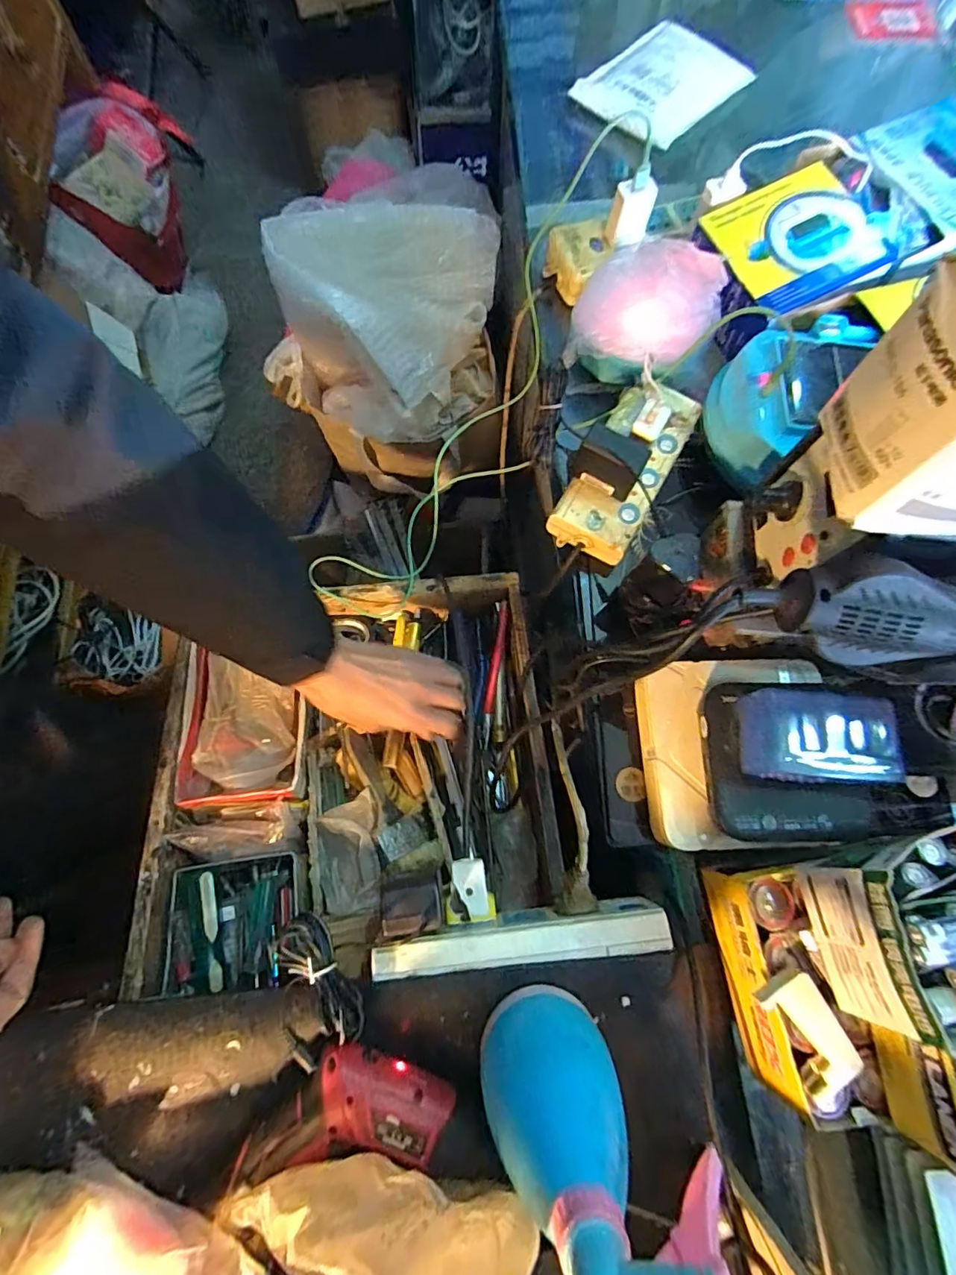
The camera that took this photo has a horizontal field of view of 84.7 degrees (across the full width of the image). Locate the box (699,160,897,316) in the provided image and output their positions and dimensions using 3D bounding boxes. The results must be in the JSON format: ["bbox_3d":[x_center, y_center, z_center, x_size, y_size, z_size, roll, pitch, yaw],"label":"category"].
[{"bbox_3d":[0.302,-0.373,0.489,0.137,0.025,0.122,-25,76,-9],"label":"box"}]

